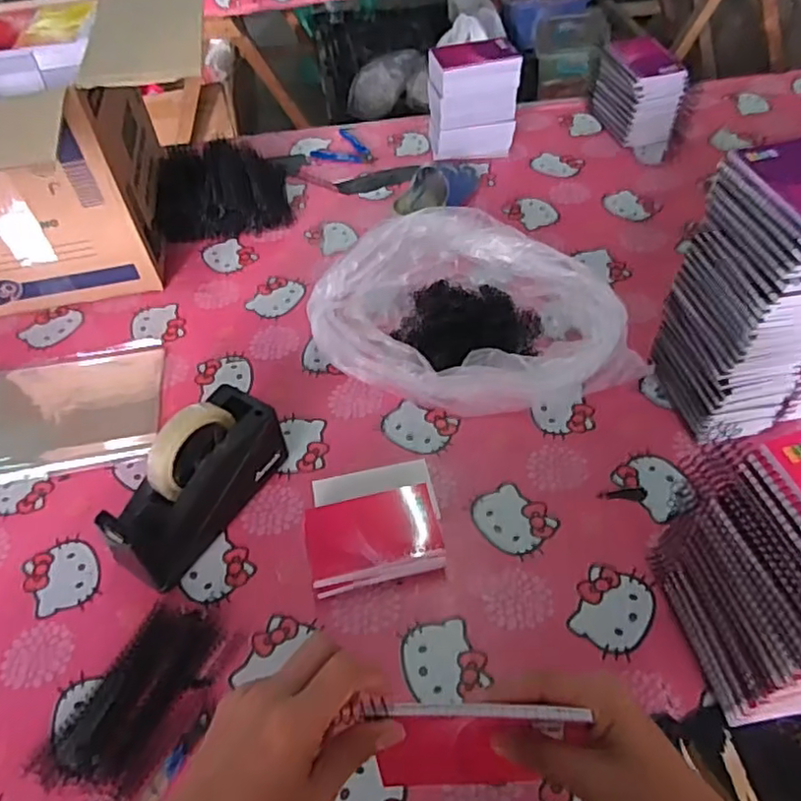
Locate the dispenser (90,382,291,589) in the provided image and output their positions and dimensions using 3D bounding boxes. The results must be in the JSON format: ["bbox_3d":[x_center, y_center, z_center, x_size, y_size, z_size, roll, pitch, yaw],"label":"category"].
[{"bbox_3d":[-0.211,0.083,0.669,0.067,0.123,0.203,25,56,23],"label":"dispenser"}]

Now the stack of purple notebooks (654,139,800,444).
[{"bbox_3d":[0.371,-0.098,0.680,0.098,0.294,0.133,-11,51,-5],"label":"stack of purple notebooks"}]

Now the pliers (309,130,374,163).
[{"bbox_3d":[-0.096,-0.448,1.160,0.112,0.010,0.089,35,61,29],"label":"pliers"}]

